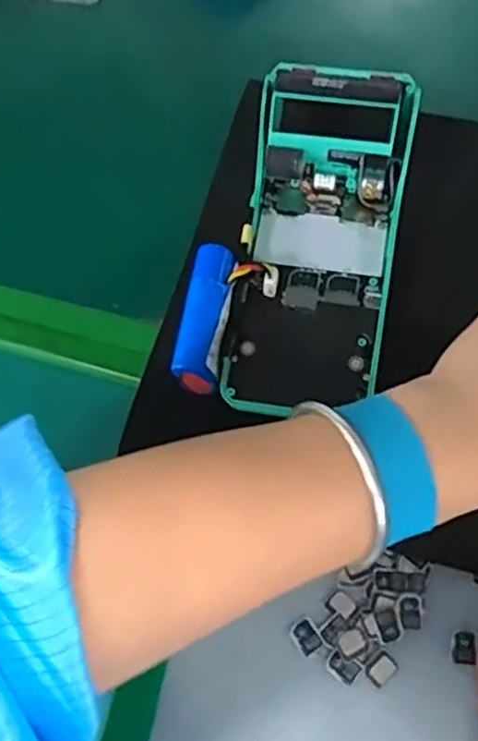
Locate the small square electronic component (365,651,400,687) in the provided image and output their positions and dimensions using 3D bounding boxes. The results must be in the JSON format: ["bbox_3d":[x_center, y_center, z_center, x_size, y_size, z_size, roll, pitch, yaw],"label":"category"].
[{"bbox_3d":[0.066,0.137,0.315,0.014,0.004,0.011,-39,74,-18],"label":"small square electronic component"}]

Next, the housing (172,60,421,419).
[{"bbox_3d":[0.029,-0.064,0.329,0.091,0.066,0.153,11,66,2],"label":"housing"}]

